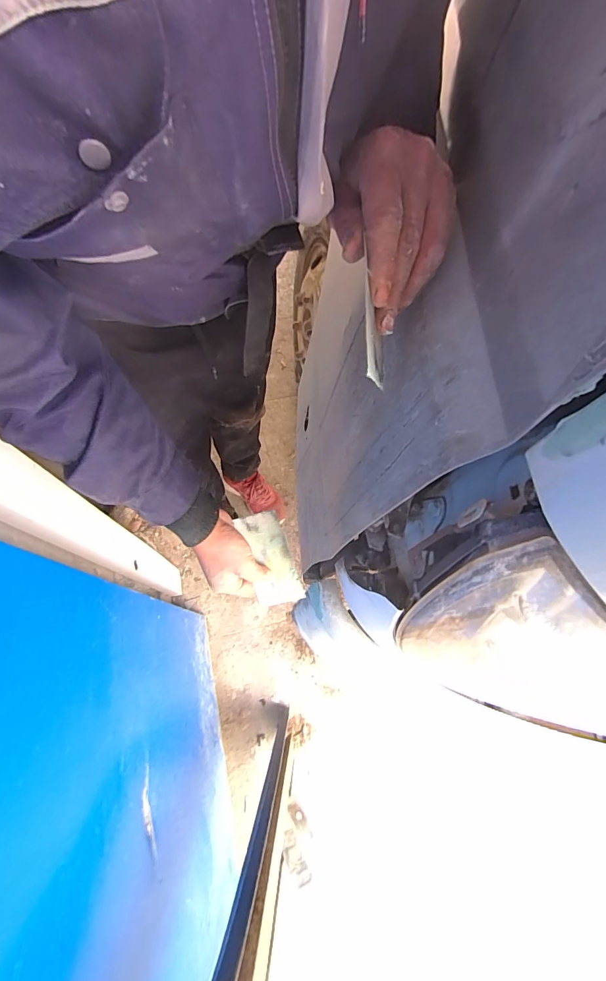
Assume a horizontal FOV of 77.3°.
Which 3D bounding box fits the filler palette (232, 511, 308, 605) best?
[{"bbox_3d":[-0.049,0.101,0.560,0.073,0.007,0.139,-16,81,-33],"label":"filler palette"}]

